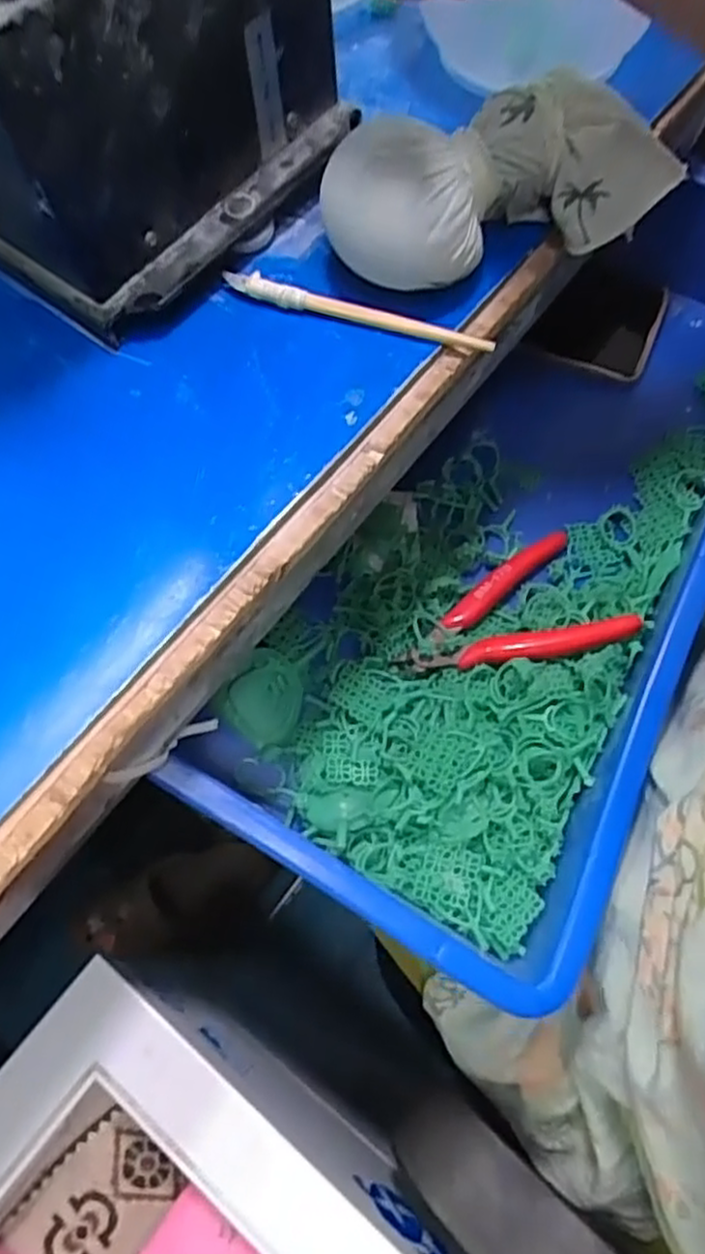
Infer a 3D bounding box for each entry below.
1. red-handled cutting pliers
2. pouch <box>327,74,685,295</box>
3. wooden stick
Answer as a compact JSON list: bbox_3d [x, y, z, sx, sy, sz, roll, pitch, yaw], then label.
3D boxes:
[{"bbox_3d":[0.080,-0.002,0.384,0.115,0.024,0.072,-26,68,-8],"label":"red-handled cutting pliers"},{"bbox_3d":[0.060,-0.175,0.288,0.145,0.045,0.050,-20,67,-6],"label":"pouch"},{"bbox_3d":[0.002,-0.128,0.299,0.113,0.008,0.011,18,69,10],"label":"wooden stick"}]

